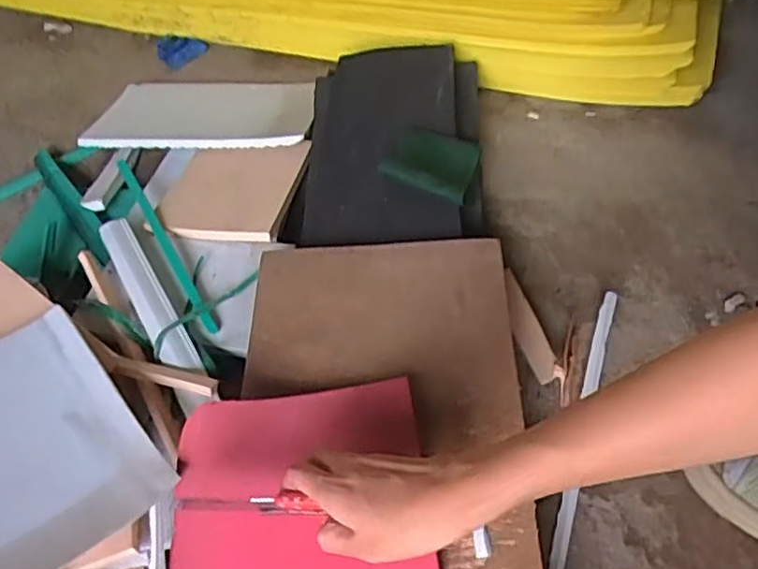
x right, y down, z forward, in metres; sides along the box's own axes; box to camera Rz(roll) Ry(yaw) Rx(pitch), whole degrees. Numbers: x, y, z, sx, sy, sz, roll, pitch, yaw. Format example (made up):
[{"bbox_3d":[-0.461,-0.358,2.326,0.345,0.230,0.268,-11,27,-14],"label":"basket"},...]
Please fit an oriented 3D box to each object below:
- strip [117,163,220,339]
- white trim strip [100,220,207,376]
[{"bbox_3d":[-0.223,-0.050,0.700,0.014,0.017,0.274,-27,54,-16],"label":"strip"},{"bbox_3d":[-0.220,0.010,0.649,0.030,0.019,0.220,-27,54,-16],"label":"white trim strip"}]

